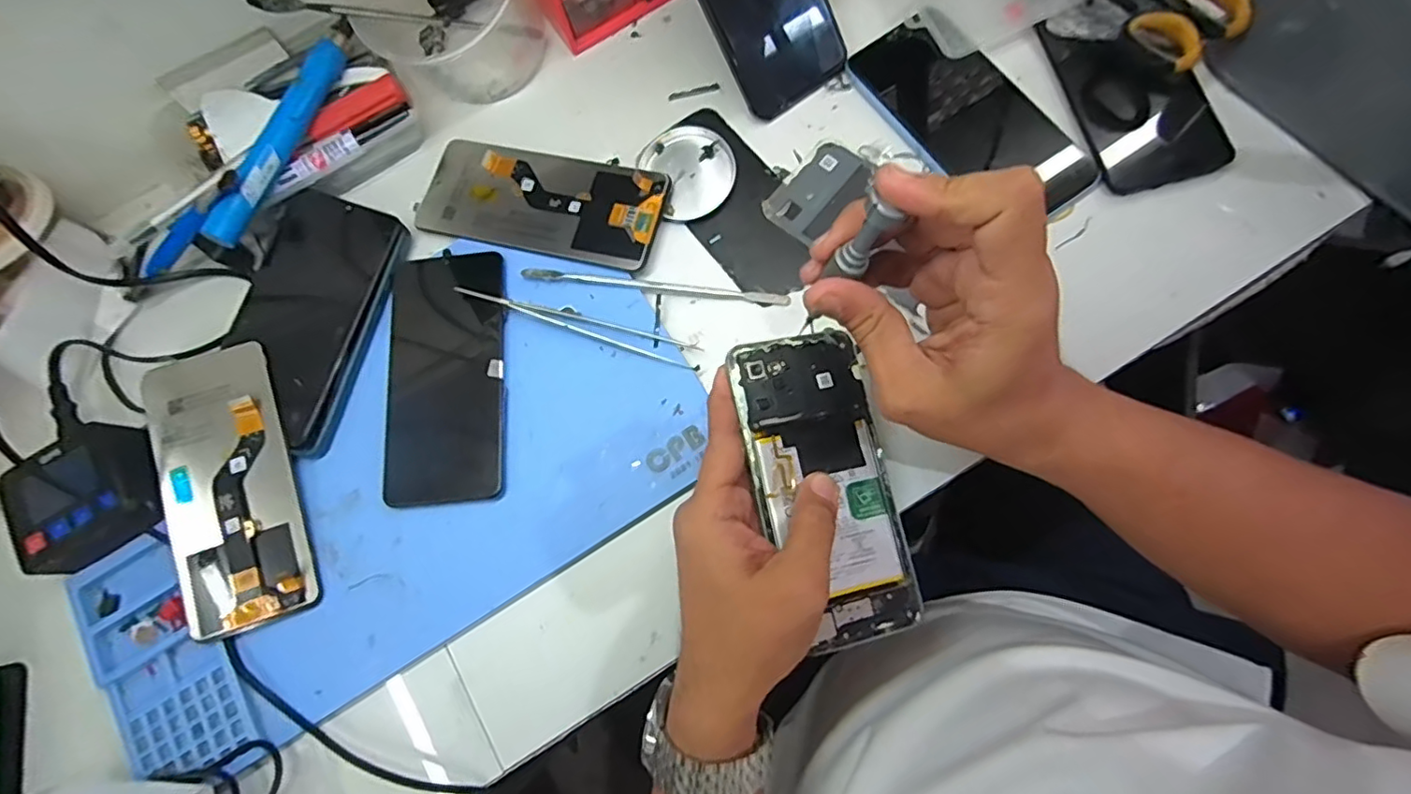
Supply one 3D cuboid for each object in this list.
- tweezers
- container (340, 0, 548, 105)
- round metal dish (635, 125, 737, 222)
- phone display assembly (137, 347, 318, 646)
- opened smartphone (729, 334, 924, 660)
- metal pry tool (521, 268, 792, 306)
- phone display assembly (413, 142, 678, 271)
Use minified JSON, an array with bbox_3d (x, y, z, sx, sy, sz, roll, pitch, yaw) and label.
[{"bbox_3d":[-0.075,-0.046,0.371,0.149,0.012,0.018,16,79,8],"label":"tweezers"},{"bbox_3d":[-0.182,-0.270,0.420,0.121,0.059,0.112,-1,77,4],"label":"container"},{"bbox_3d":[-0.009,-0.151,0.402,0.055,0.013,0.063,-24,76,-1],"label":"round metal dish"},{"bbox_3d":[-0.280,0.052,0.353,0.073,0.009,0.164,-20,76,0],"label":"phone display assembly"},{"bbox_3d":[0.066,0.044,0.323,0.074,0.014,0.162,-19,81,-3],"label":"opened smartphone"},{"bbox_3d":[-0.032,-0.070,0.381,0.168,0.004,0.008,6,78,6],"label":"metal pry tool"},{"bbox_3d":[-0.110,-0.130,0.401,0.164,0.006,0.073,14,75,11],"label":"phone display assembly"}]

